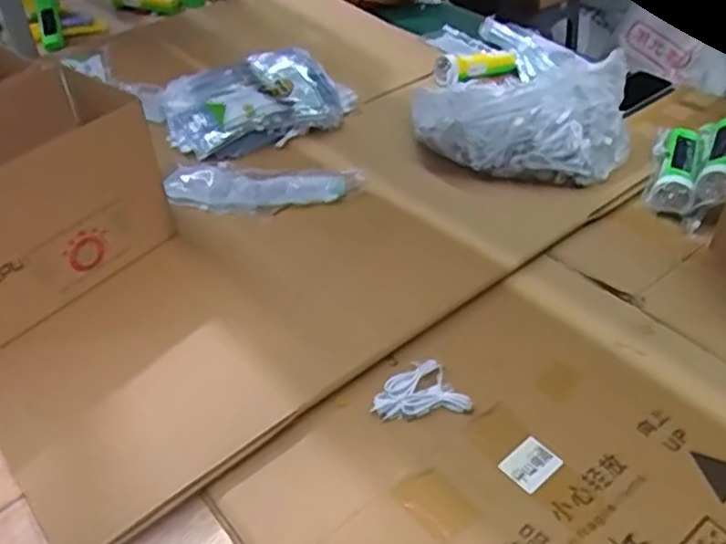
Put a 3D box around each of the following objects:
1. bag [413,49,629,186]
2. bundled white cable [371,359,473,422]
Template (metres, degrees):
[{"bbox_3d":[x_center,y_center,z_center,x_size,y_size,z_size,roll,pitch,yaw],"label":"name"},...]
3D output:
[{"bbox_3d":[0.240,-0.230,1.021,0.313,0.114,0.215,0,41,3],"label":"bag"},{"bbox_3d":[0.055,0.127,0.690,0.085,0.014,0.066,-22,45,-21],"label":"bundled white cable"}]

